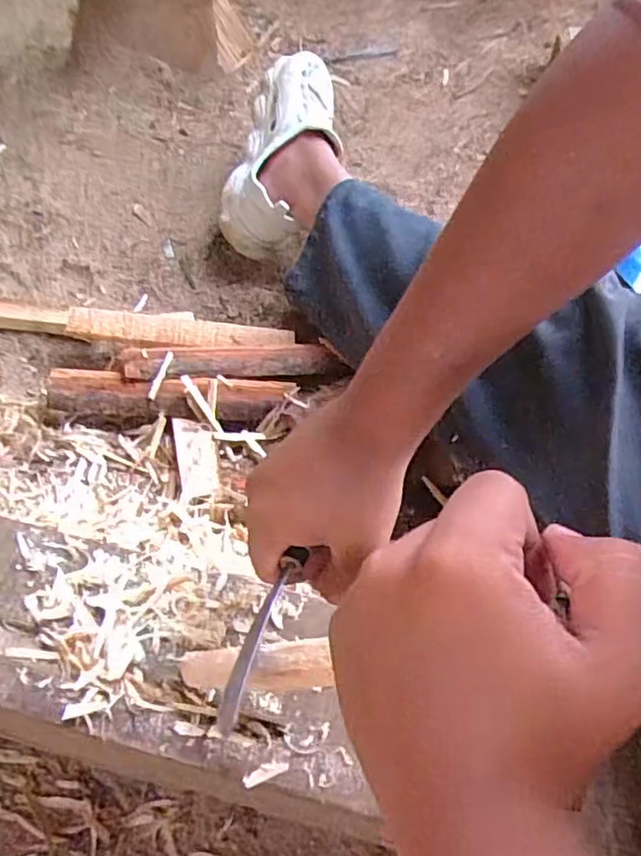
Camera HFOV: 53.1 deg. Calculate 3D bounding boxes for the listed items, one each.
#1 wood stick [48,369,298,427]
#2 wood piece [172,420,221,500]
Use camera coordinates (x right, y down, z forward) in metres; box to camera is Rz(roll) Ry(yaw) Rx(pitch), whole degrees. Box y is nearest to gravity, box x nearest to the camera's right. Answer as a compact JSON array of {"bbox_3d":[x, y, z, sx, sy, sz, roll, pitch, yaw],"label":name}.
[{"bbox_3d":[-0.148,-0.031,0.633,0.232,0.029,0.048,-1,55,-2],"label":"wood stick"},{"bbox_3d":[-0.119,0.029,0.613,0.037,0.010,0.088,-9,56,-7],"label":"wood piece"}]

